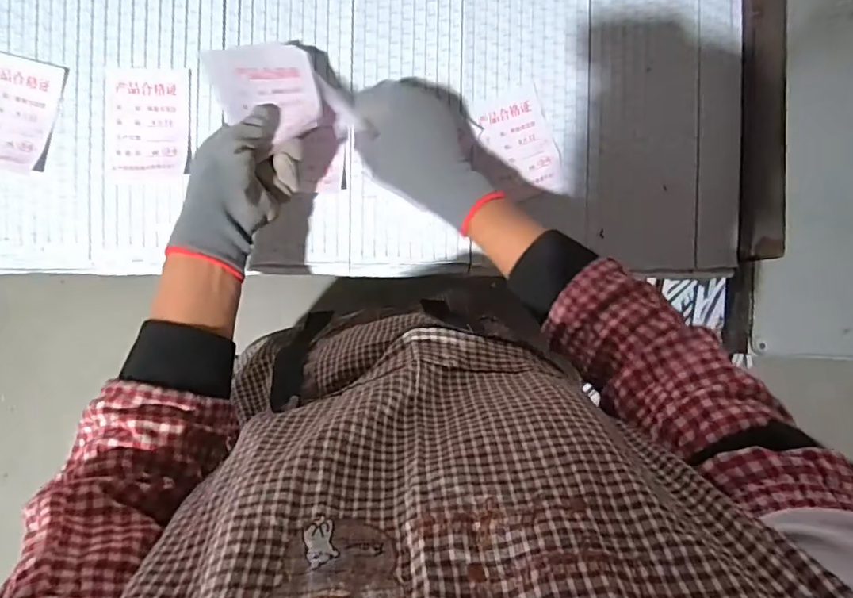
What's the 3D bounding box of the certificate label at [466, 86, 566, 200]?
[{"bbox_3d":[0.096,-0.156,0.543,0.072,0.005,0.110,-21,91,-7],"label":"certificate label"}]

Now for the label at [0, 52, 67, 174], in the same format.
[{"bbox_3d":[-0.383,-0.171,0.493,0.073,0.004,0.106,13,87,-6],"label":"label"}]

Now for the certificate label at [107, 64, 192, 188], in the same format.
[{"bbox_3d":[-0.263,-0.164,0.505,0.073,0.004,0.109,-1,89,-7],"label":"certificate label"}]

